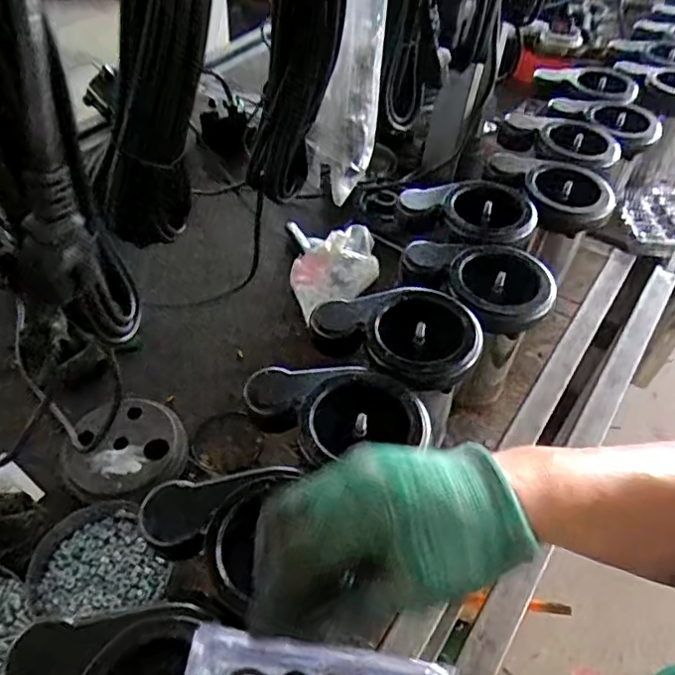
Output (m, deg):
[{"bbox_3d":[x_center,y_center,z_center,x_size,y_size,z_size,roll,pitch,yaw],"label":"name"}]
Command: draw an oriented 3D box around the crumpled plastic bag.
[{"bbox_3d":[-0.005,-0.126,0.875,0.136,0.080,0.183,1,48,-2],"label":"crumpled plastic bag"}]

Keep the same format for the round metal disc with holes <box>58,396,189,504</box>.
[{"bbox_3d":[-0.245,0.127,0.664,0.139,0.032,0.127,1,48,-2],"label":"round metal disc with holes"}]

